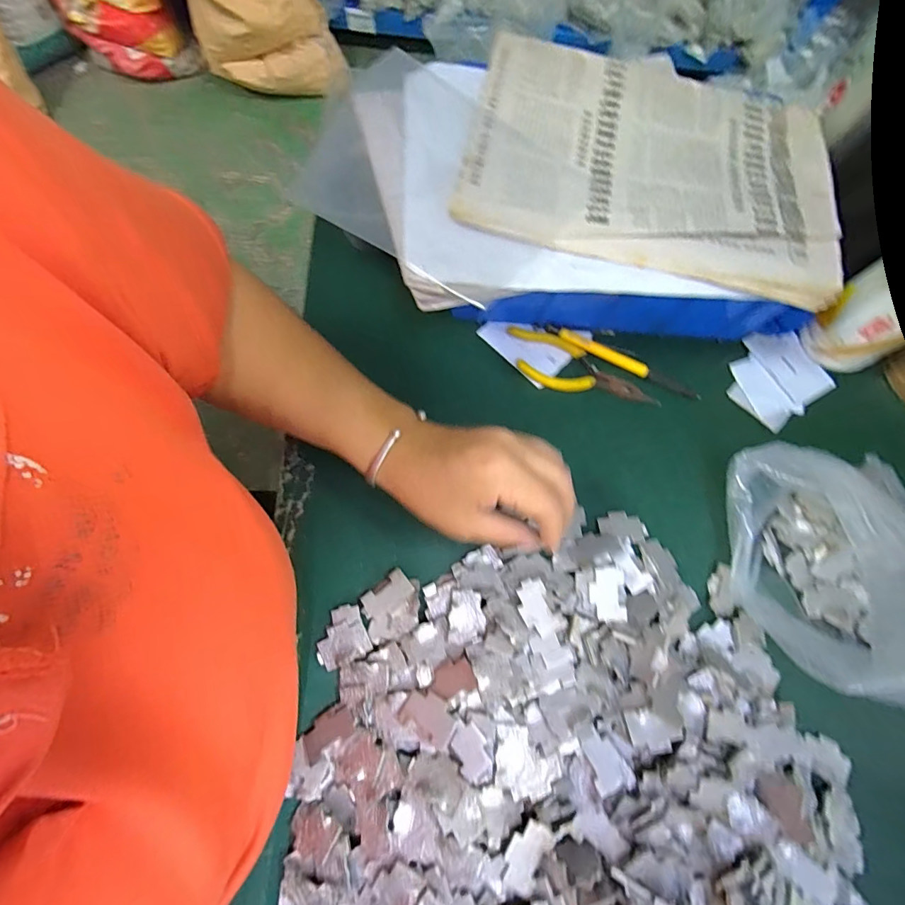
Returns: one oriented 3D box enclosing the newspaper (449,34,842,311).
[{"bbox_3d":[0.151,-0.222,0.336,0.270,0.024,0.192,14,72,1],"label":"newspaper"}]

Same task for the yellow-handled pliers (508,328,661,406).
[{"bbox_3d":[0.108,-0.068,0.383,0.133,0.015,0.044,26,72,4],"label":"yellow-handled pliers"}]

